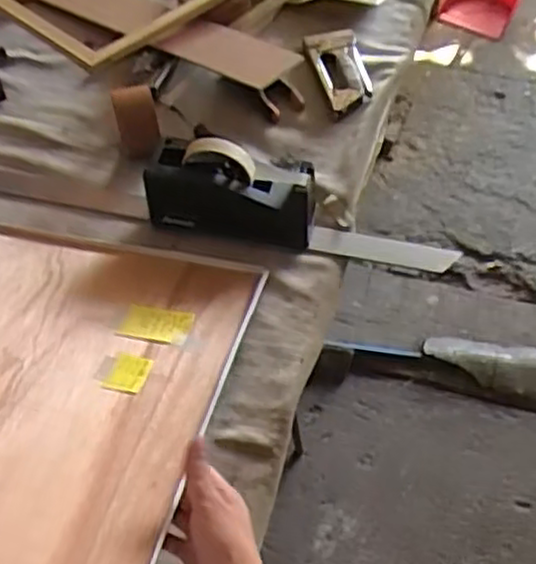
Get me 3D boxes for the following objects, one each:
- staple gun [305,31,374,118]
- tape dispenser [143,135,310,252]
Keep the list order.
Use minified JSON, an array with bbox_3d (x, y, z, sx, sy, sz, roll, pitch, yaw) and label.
[{"bbox_3d":[0.106,-0.318,1.104,0.074,0.030,0.142,-14,66,-8],"label":"staple gun"},{"bbox_3d":[-0.047,-0.115,0.897,0.200,0.109,0.075,9,54,10],"label":"tape dispenser"}]

